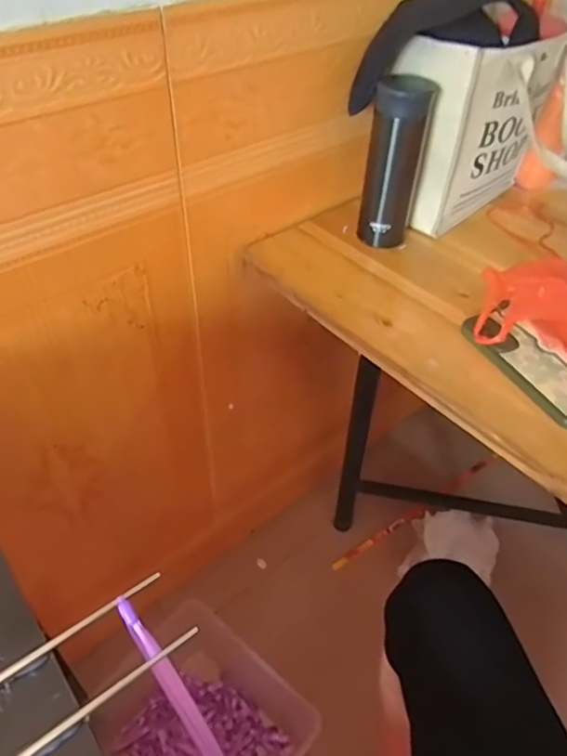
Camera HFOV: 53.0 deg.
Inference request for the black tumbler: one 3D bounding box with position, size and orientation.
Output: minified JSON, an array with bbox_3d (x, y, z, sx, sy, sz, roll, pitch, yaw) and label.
[{"bbox_3d":[0.136,-0.259,0.693,0.064,0.185,0.066,1,45,-1],"label":"black tumbler"}]

